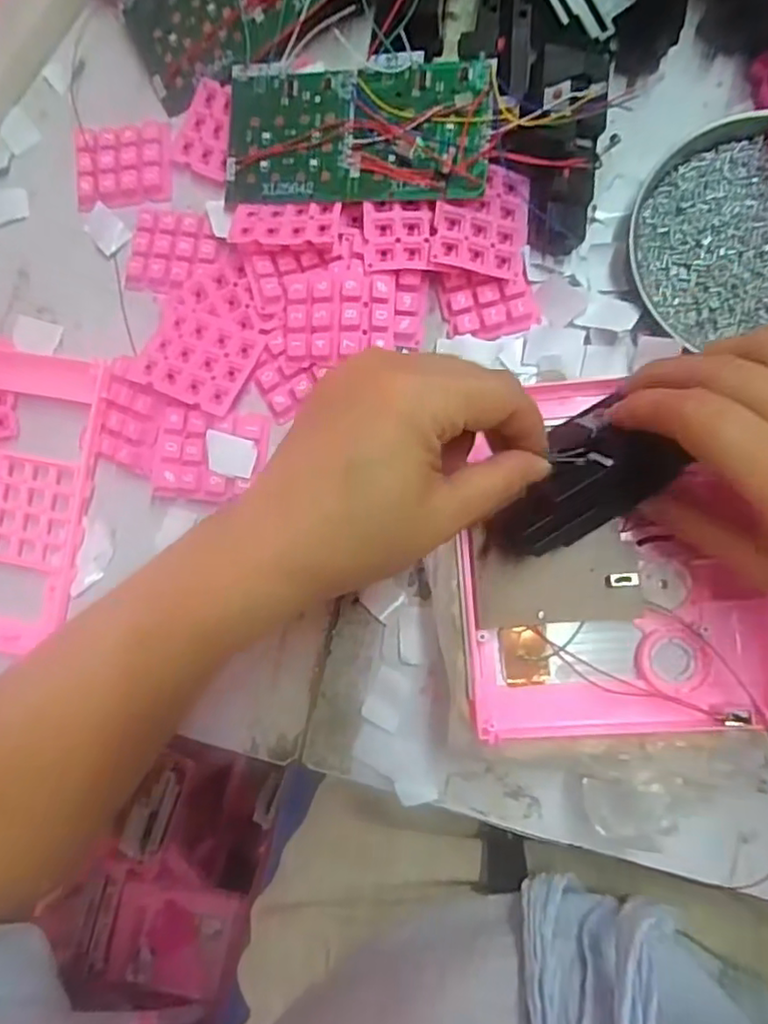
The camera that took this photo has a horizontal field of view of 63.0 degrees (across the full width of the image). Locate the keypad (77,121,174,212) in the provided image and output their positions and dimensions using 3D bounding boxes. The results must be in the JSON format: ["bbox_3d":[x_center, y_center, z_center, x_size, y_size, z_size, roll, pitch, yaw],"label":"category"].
[{"bbox_3d":[-0.155,-0.207,0.372,0.060,0.004,0.047,-2,84,6],"label":"keypad"}]

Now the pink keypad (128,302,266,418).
[{"bbox_3d":[-0.100,-0.083,0.337,0.059,0.005,0.052,23,74,6],"label":"pink keypad"}]

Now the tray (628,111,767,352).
[{"bbox_3d":[0.197,-0.144,0.319,0.131,0.022,0.117,2,88,9],"label":"tray"}]

